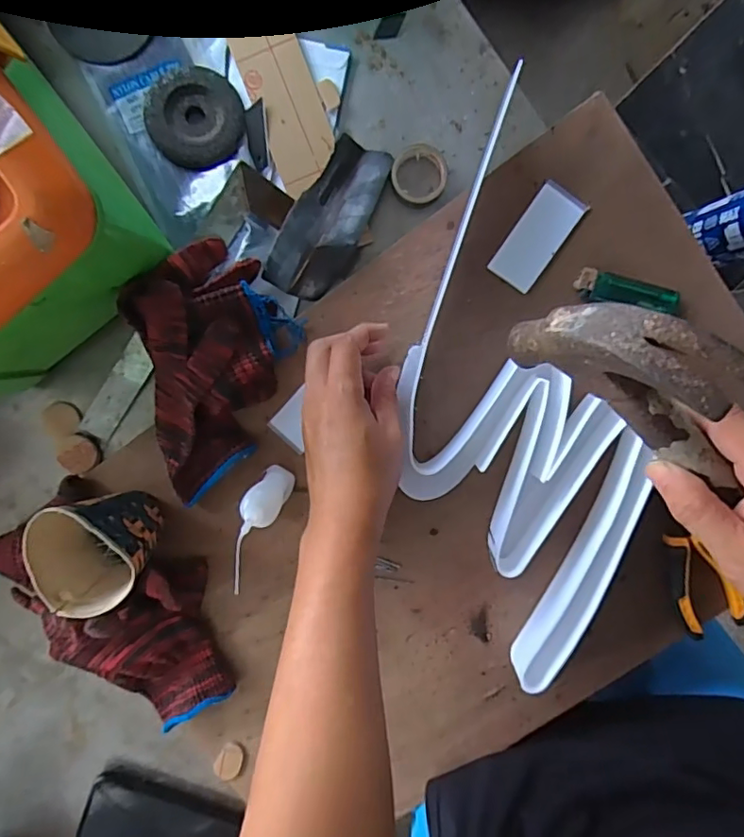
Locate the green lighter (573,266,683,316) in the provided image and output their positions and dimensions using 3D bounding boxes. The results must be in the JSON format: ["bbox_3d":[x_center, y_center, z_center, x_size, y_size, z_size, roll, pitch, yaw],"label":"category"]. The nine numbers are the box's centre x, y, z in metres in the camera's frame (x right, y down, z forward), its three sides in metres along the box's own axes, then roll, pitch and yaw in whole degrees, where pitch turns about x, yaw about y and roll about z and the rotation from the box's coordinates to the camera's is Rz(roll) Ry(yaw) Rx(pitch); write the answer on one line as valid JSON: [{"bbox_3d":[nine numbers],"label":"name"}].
[{"bbox_3d":[0.204,-0.100,0.436,0.083,0.008,0.024,10,100,-1],"label":"green lighter"}]

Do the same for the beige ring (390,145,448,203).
[{"bbox_3d":[0.038,-0.195,0.440,0.045,0.019,0.043,0,100,0],"label":"beige ring"}]

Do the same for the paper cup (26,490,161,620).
[{"bbox_3d":[-0.210,0.093,0.437,0.066,0.111,0.080,-37,98,6],"label":"paper cup"}]

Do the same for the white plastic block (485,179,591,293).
[{"bbox_3d":[0.132,-0.145,0.435,0.040,0.004,0.081,35,98,-5],"label":"white plastic block"}]

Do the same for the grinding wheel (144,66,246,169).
[{"bbox_3d":[-0.141,-0.242,0.436,0.074,0.012,0.077,0,100,0],"label":"grinding wheel"}]

